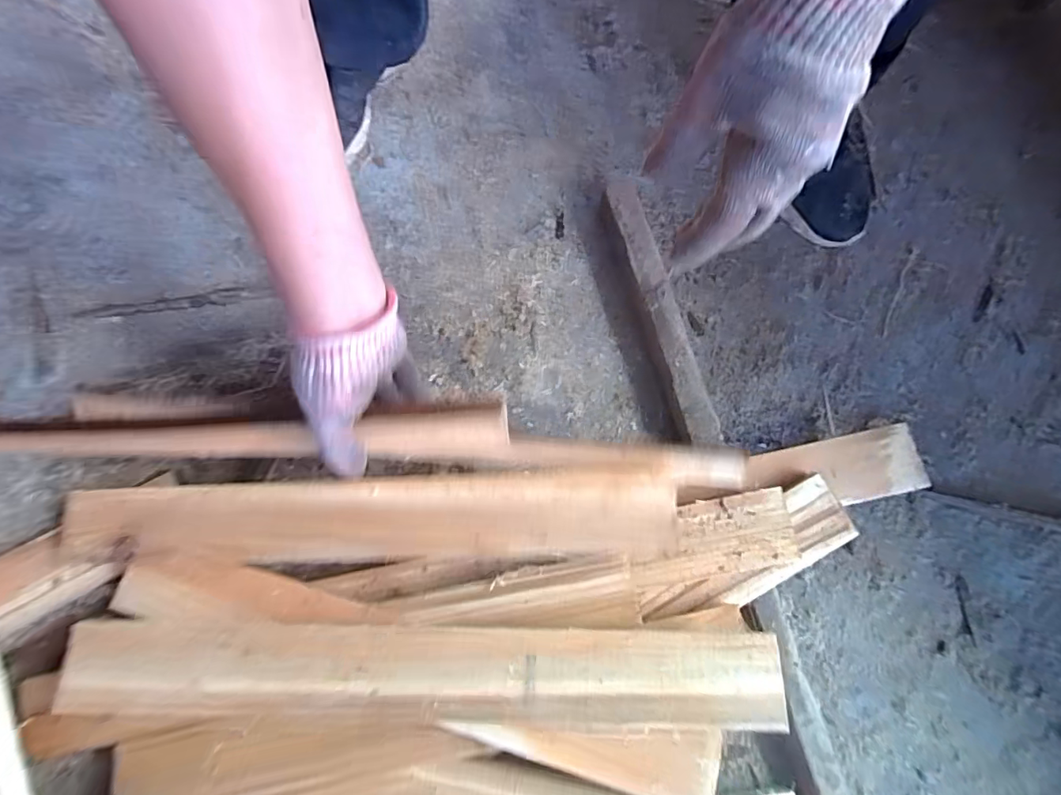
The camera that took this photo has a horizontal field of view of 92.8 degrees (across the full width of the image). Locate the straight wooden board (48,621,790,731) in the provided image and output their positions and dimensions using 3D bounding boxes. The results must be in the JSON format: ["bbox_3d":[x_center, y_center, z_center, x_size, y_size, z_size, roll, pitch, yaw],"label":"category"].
[{"bbox_3d":[-0.084,0.206,0.377,0.523,0.023,0.065,0,73,3],"label":"straight wooden board"}]

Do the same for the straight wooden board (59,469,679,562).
[{"bbox_3d":[-0.135,0.095,0.399,0.490,0.029,0.065,0,76,-4],"label":"straight wooden board"}]

